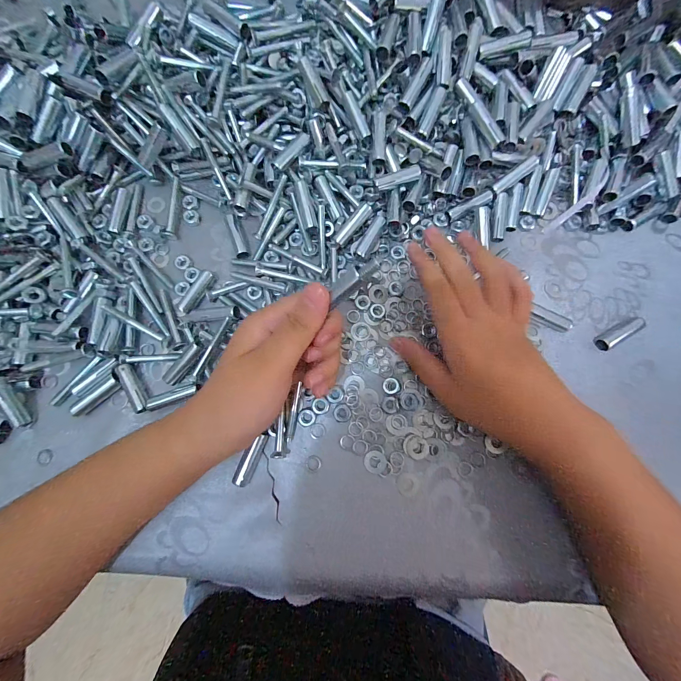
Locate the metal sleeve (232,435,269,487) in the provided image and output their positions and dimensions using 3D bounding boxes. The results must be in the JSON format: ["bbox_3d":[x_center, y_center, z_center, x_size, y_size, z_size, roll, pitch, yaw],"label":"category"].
[{"bbox_3d":[-0.067,0.088,0.230,0.011,0.009,0.038,22,79,4],"label":"metal sleeve"}]

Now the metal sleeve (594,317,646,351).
[{"bbox_3d":[0.227,-0.006,0.252,0.041,0.011,0.012,-30,80,-7],"label":"metal sleeve"}]

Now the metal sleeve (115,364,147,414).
[{"bbox_3d":[-0.160,0.037,0.239,0.011,0.009,0.041,-30,80,-7],"label":"metal sleeve"}]

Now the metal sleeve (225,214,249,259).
[{"bbox_3d":[-0.089,-0.090,0.270,0.011,0.010,0.043,-20,79,-5],"label":"metal sleeve"}]

